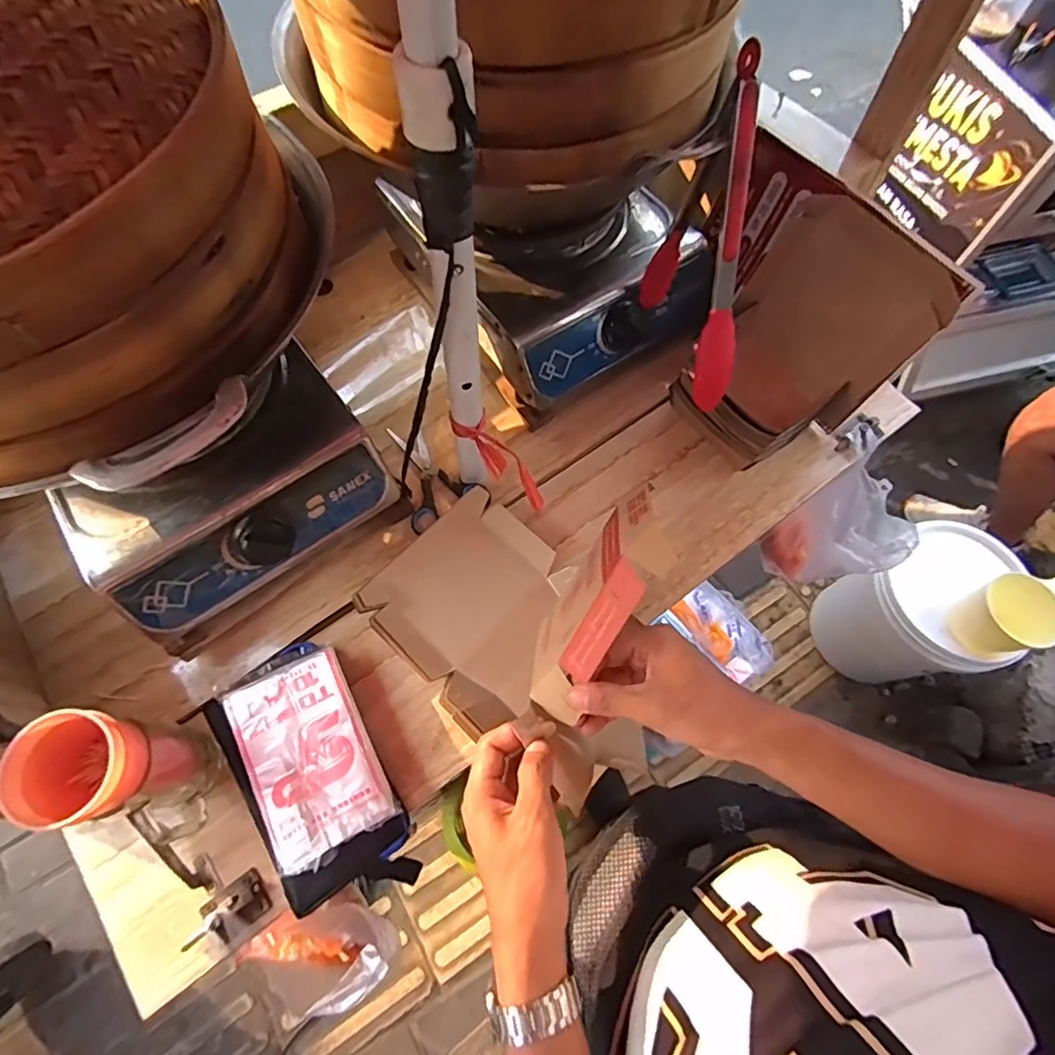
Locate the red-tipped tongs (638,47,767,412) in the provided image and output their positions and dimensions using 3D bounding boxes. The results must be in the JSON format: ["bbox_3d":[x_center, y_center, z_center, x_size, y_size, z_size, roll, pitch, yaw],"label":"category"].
[{"bbox_3d":[0.162,-0.236,0.492,0.027,0.249,0.175,-9,65,-6],"label":"red-tipped tongs"}]

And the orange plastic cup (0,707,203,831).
[{"bbox_3d":[-0.312,0.185,0.435,0.071,0.127,0.071,1,65,-2],"label":"orange plastic cup"}]

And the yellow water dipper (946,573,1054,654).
[{"bbox_3d":[0.922,0.158,1.062,0.227,0.115,0.131,-9,65,-6],"label":"yellow water dipper"}]

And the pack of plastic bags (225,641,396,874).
[{"bbox_3d":[-0.197,0.202,0.512,0.107,0.015,0.163,-26,68,-13],"label":"pack of plastic bags"}]

